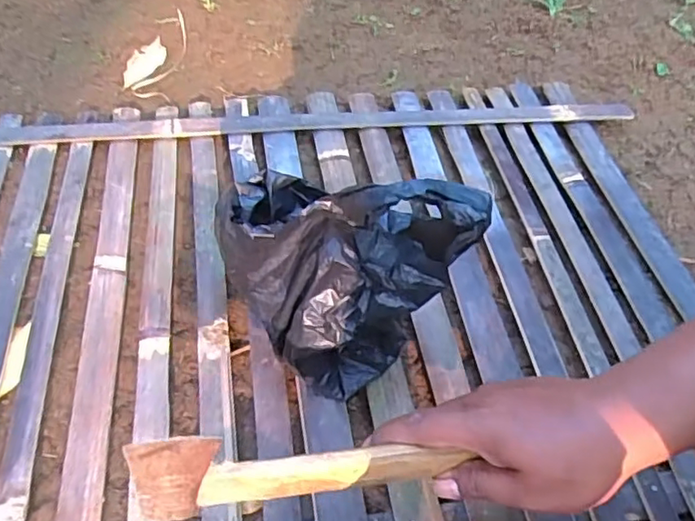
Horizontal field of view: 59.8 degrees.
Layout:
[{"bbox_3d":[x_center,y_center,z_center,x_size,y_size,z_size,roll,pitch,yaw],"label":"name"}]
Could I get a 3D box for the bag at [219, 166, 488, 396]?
[{"bbox_3d":[-0.009,0.011,0.452,0.170,0.218,0.092,28,53,17],"label":"bag"}]

